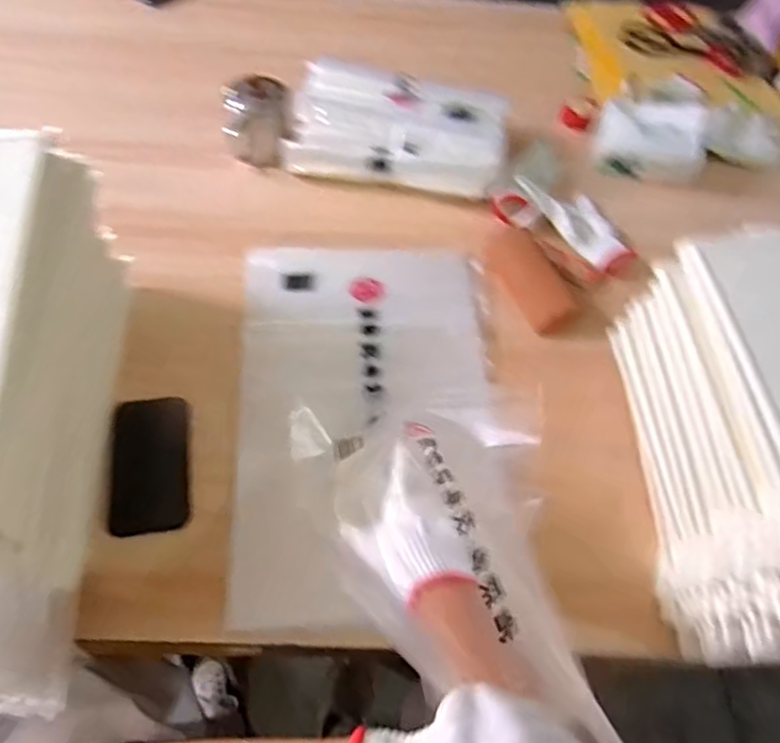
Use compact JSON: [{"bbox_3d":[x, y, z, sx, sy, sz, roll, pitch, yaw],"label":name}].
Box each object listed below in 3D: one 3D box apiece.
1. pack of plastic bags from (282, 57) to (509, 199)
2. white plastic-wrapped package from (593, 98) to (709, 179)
[{"bbox_3d":[0.014,-0.337,0.925,0.297,0.093,0.152,12,56,3],"label":"pack of plastic bags"},{"bbox_3d":[0.389,-0.356,0.967,0.158,0.085,0.117,24,57,10],"label":"white plastic-wrapped package"}]

